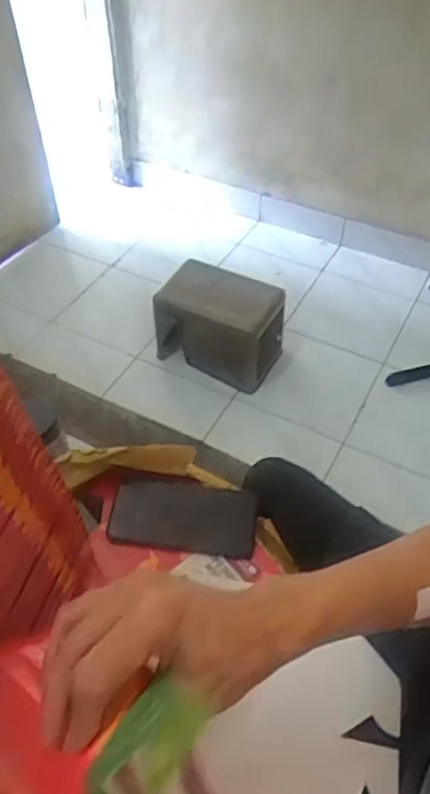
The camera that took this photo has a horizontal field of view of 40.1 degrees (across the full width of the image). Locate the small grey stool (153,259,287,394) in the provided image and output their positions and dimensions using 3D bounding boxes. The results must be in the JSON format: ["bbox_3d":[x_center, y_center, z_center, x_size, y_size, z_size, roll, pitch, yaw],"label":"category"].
[{"bbox_3d":[0.013,-0.185,1.510,0.301,0.261,0.178,20,52,16],"label":"small grey stool"}]

